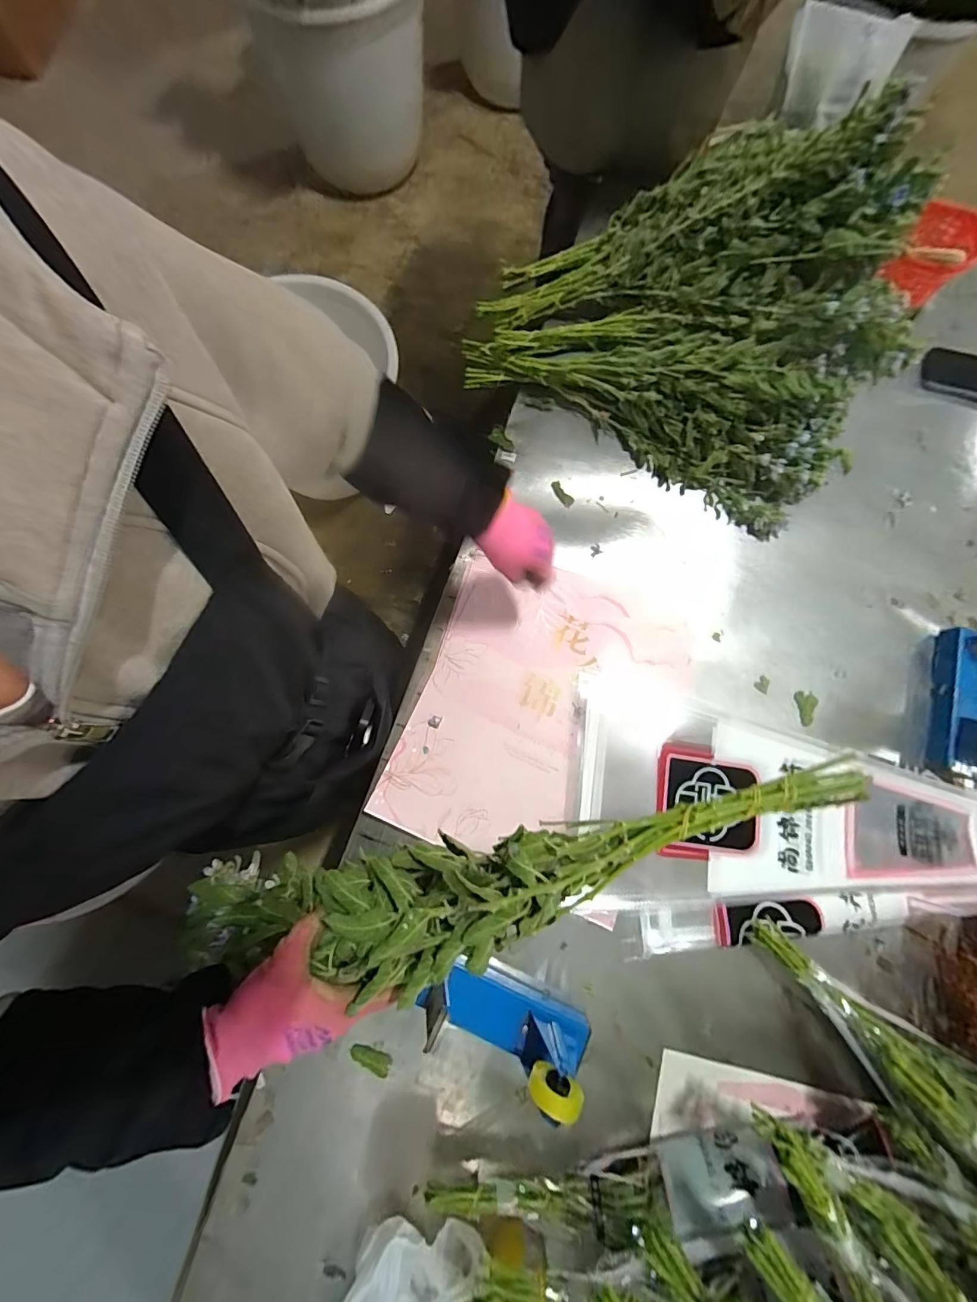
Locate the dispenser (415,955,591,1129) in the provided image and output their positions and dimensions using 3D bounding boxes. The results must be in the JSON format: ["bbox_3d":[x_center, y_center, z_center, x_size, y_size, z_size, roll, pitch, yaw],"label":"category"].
[{"bbox_3d":[0.018,0.419,0.491,0.188,0.129,0.066,22,77,4],"label":"dispenser"}]

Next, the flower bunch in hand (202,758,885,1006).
[{"bbox_3d":[0.002,0.184,0.360,0.558,0.085,0.107,-16,77,9],"label":"flower bunch in hand"}]

